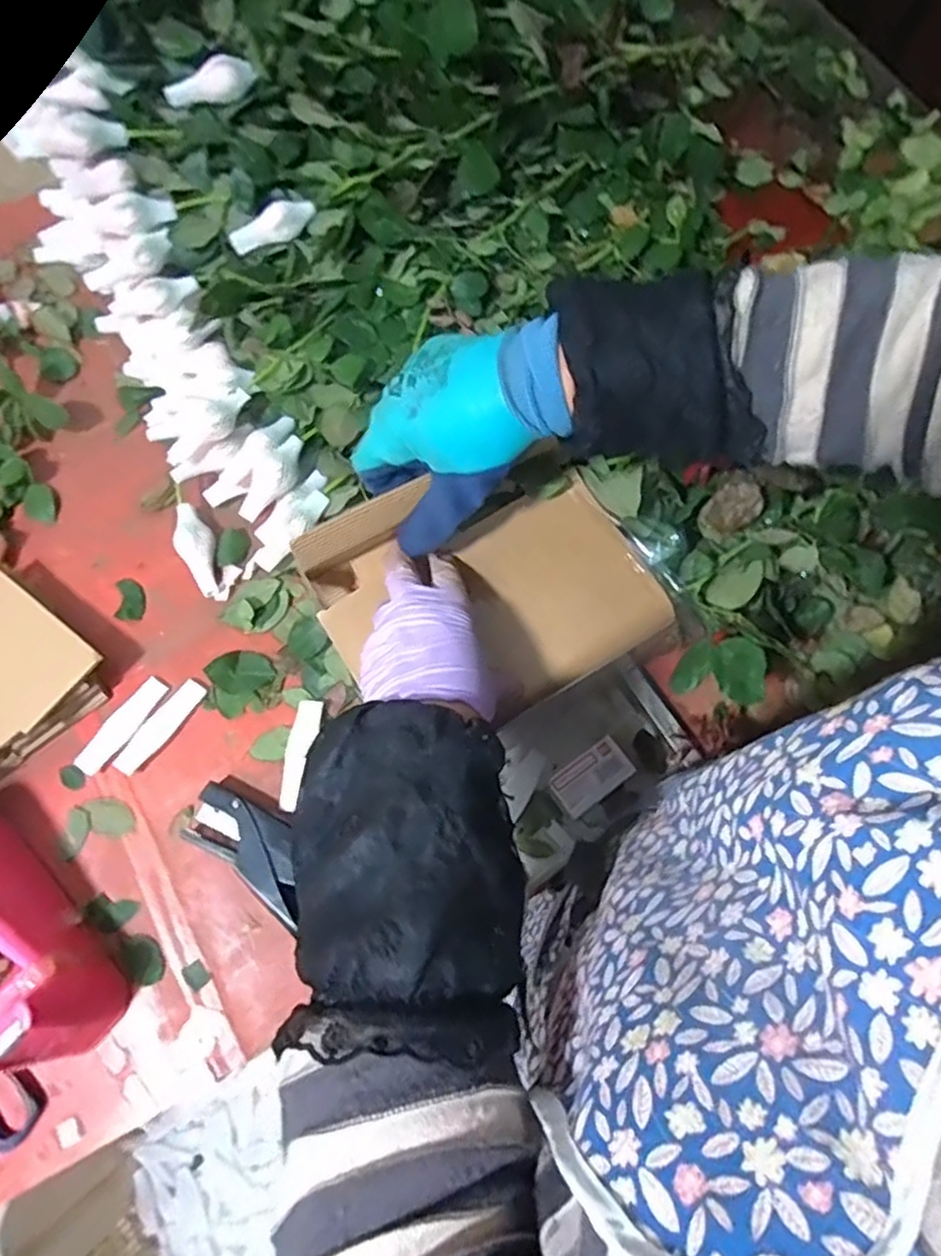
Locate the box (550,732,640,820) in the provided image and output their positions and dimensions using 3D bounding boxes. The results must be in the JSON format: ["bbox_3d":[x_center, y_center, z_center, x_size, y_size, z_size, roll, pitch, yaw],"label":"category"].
[{"bbox_3d":[0.100,0.122,0.560,0.066,0.012,0.037,-35,75,-15],"label":"box"}]

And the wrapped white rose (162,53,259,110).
[{"bbox_3d":[-0.231,-0.488,0.608,0.082,0.026,0.024,-4,69,-5],"label":"wrapped white rose"}]

